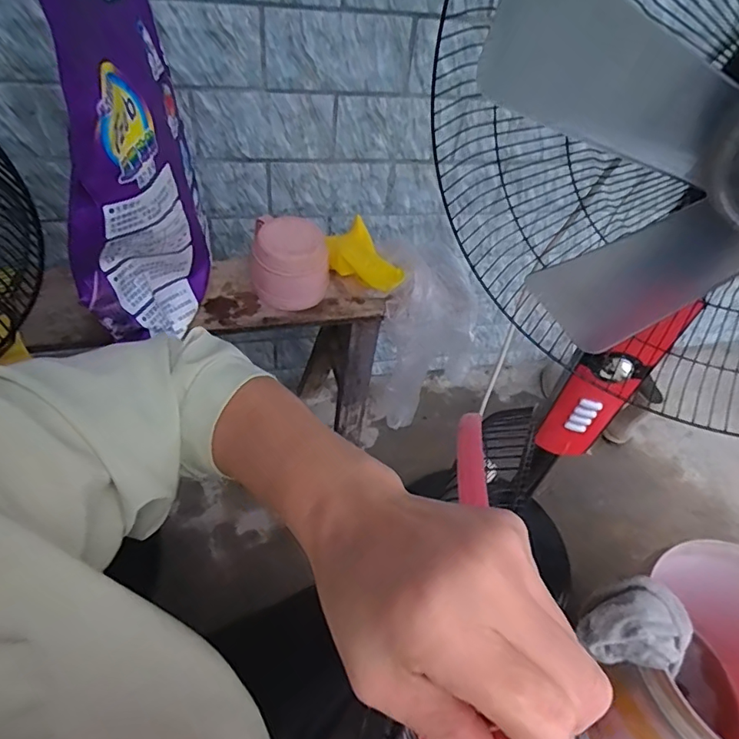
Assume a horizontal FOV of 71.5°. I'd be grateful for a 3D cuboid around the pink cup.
[{"bbox_3d":[-0.114,-0.153,0.739,0.106,0.099,0.102,4,48,-5],"label":"pink cup"}]

